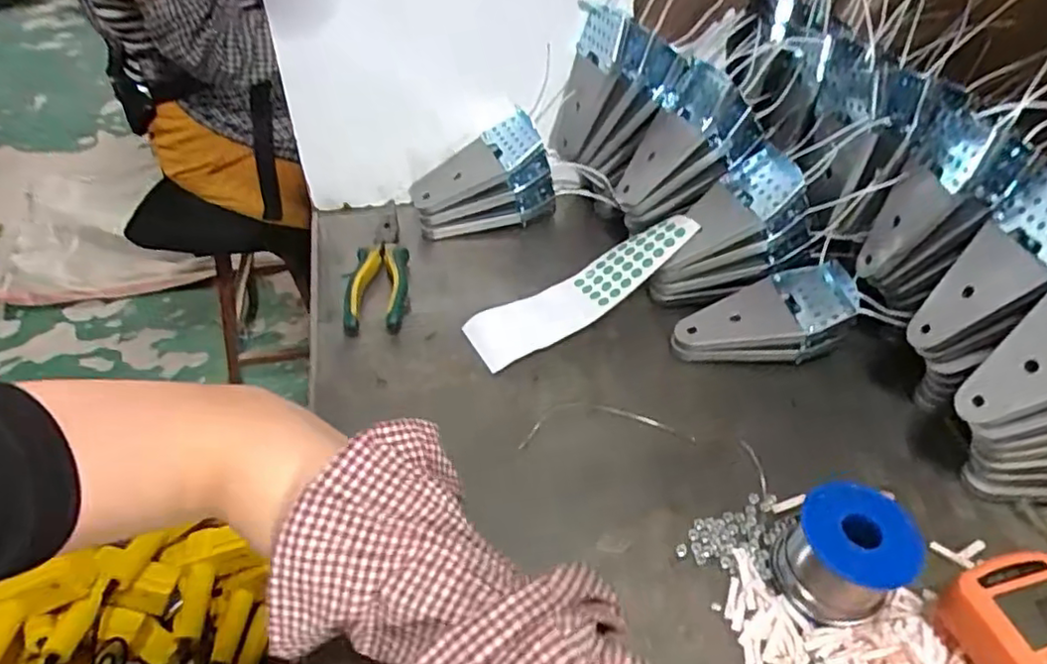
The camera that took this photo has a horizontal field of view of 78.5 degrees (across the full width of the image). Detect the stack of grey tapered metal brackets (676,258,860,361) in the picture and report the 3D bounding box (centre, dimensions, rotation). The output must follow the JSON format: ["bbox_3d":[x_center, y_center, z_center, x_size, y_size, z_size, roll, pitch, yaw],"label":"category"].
[{"bbox_3d":[0.200,-0.011,0.536,0.148,0.049,0.069,-7,46,-8],"label":"stack of grey tapered metal brackets"}]

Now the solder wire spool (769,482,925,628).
[{"bbox_3d":[0.192,0.135,0.387,0.063,0.068,0.064,1,45,-1],"label":"solder wire spool"}]

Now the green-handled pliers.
[{"bbox_3d":[-0.133,-0.062,0.601,0.052,0.029,0.170,-6,46,-1],"label":"green-handled pliers"}]

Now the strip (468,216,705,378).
[{"bbox_3d":[0.050,-0.043,0.567,0.212,0.061,0.062,-22,50,-22],"label":"strip"}]

